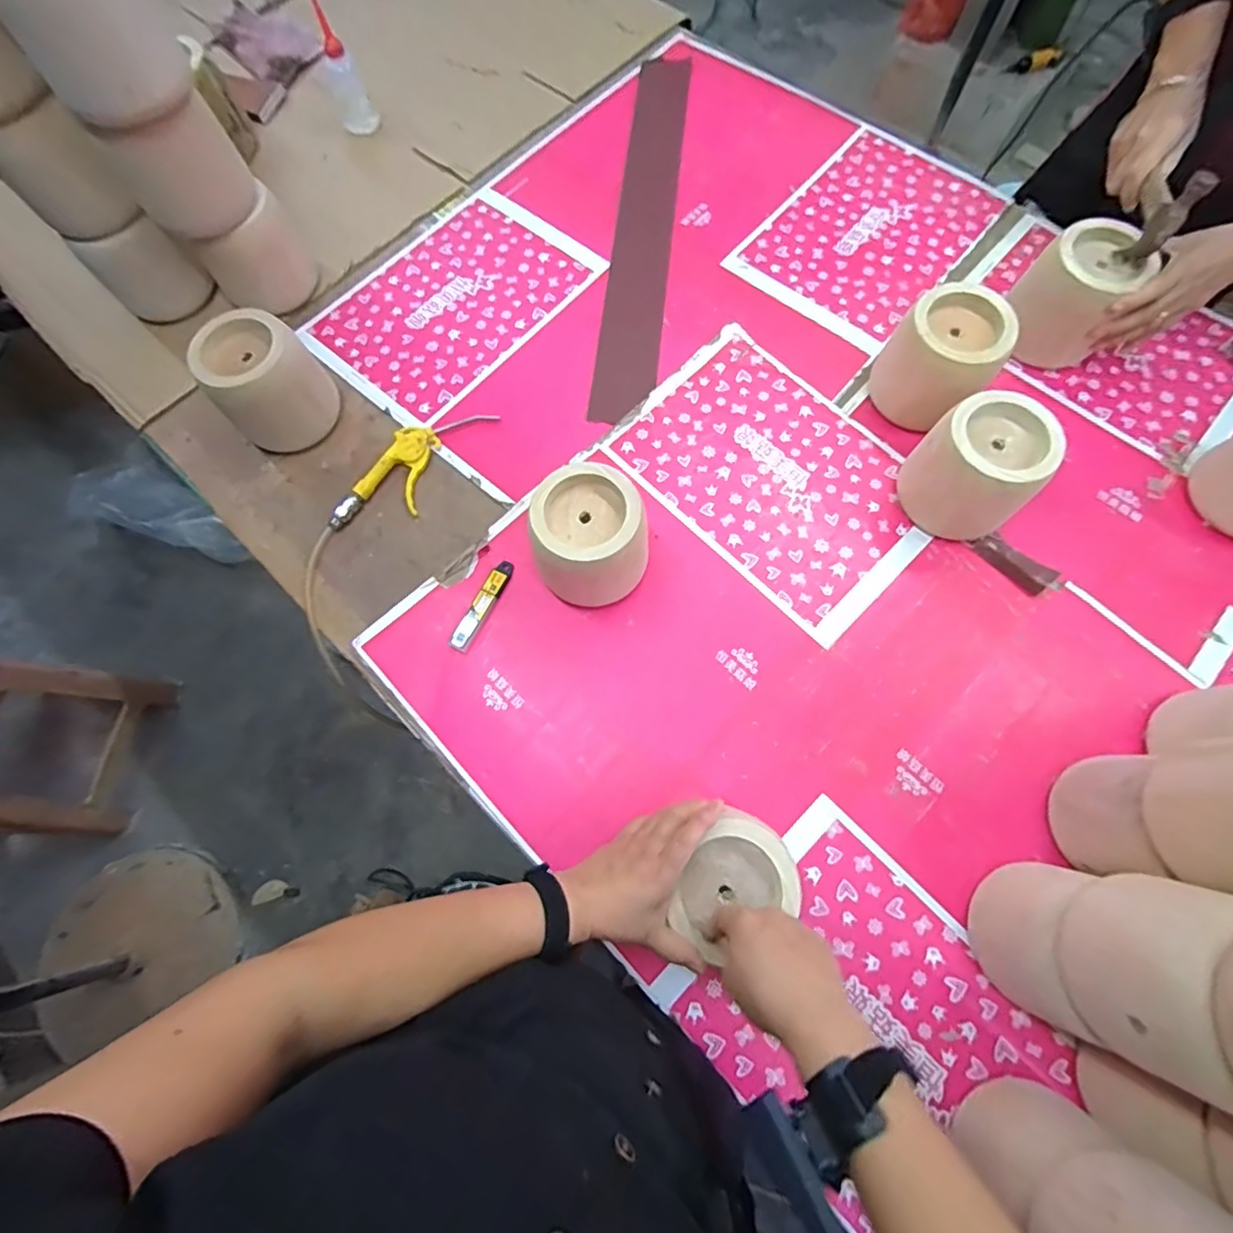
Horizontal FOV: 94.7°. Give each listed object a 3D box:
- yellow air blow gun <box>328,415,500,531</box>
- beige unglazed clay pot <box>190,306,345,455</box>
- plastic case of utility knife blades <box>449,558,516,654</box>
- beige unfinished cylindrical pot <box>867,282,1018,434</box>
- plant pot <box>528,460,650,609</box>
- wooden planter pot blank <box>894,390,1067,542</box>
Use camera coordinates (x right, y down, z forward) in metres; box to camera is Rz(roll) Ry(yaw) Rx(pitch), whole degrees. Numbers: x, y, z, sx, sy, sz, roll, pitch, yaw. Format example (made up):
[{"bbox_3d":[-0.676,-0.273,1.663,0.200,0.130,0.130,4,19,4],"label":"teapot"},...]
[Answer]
[{"bbox_3d":[-0.280,-0.204,0.777,0.090,0.022,0.252,34,75,13],"label":"yellow air blow gun"},{"bbox_3d":[-0.463,-0.319,0.763,0.133,0.133,0.118,-33,72,-9],"label":"beige unglazed clay pot"},{"bbox_3d":[-0.168,-0.016,0.714,0.026,0.009,0.127,26,73,11],"label":"plastic case of utility knife blades"},{"bbox_3d":[0.416,-0.325,0.735,0.115,0.135,0.130,-21,71,-5],"label":"beige unfinished cylindrical pot"},{"bbox_3d":[-0.033,-0.089,0.672,0.124,0.128,0.125,0,72,1],"label":"plant pot"},{"bbox_3d":[0.429,-0.176,0.684,0.123,0.142,0.128,-1,70,2],"label":"wooden planter pot blank"}]

